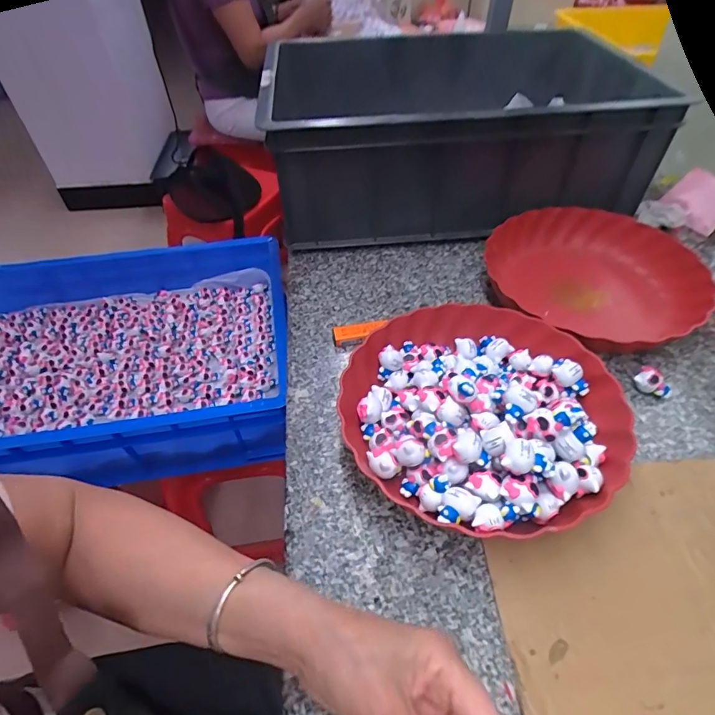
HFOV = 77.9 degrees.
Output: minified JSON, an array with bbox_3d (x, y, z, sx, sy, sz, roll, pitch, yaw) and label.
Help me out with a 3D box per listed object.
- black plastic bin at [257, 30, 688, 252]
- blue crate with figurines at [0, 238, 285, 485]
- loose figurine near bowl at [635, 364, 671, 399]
[{"bbox_3d":[0.125,-0.334,0.654,0.468,0.177,0.341,-4,48,0],"label":"black plastic bin"},{"bbox_3d":[-0.442,0.001,0.722,0.639,0.125,0.395,-7,48,-3],"label":"blue crate with figurines"},{"bbox_3d":[0.296,0.026,0.441,0.022,0.023,0.033,-38,57,-26],"label":"loose figurine near bowl"}]

